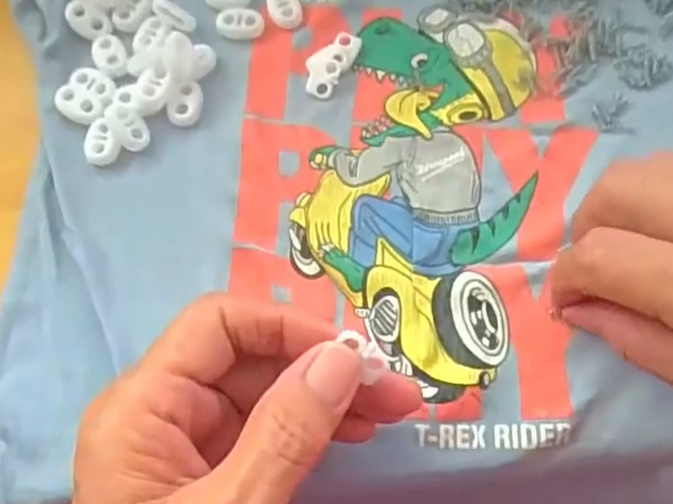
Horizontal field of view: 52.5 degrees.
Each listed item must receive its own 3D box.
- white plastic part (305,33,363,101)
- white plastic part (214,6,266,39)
[{"bbox_3d":[-0.003,-0.087,0.313,0.017,0.006,0.036,30,72,12],"label":"white plastic part"},{"bbox_3d":[-0.045,-0.108,0.320,0.022,0.006,0.015,6,68,3],"label":"white plastic part"}]

